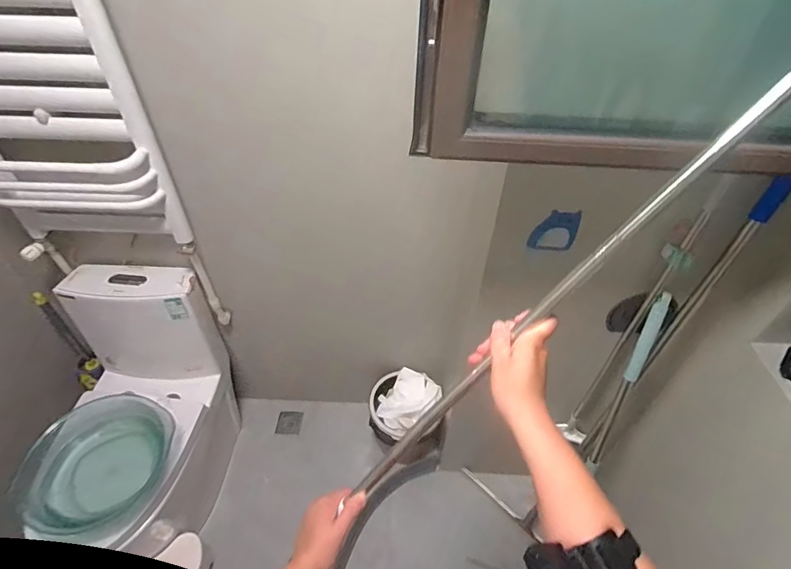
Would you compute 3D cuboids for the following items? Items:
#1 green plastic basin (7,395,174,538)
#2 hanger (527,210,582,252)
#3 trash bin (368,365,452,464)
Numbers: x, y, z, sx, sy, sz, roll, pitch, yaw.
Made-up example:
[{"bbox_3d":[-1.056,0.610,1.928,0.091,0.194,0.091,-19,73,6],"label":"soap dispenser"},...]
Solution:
[{"bbox_3d":[-0.772,0.466,1.148,0.323,0.142,0.356,31,51,26],"label":"green plastic basin"},{"bbox_3d":[0.300,-0.100,0.831,0.080,0.087,0.013,9,45,7],"label":"hanger"},{"bbox_3d":[0.036,0.467,1.564,0.273,0.235,0.254,1,44,-1],"label":"trash bin"}]

